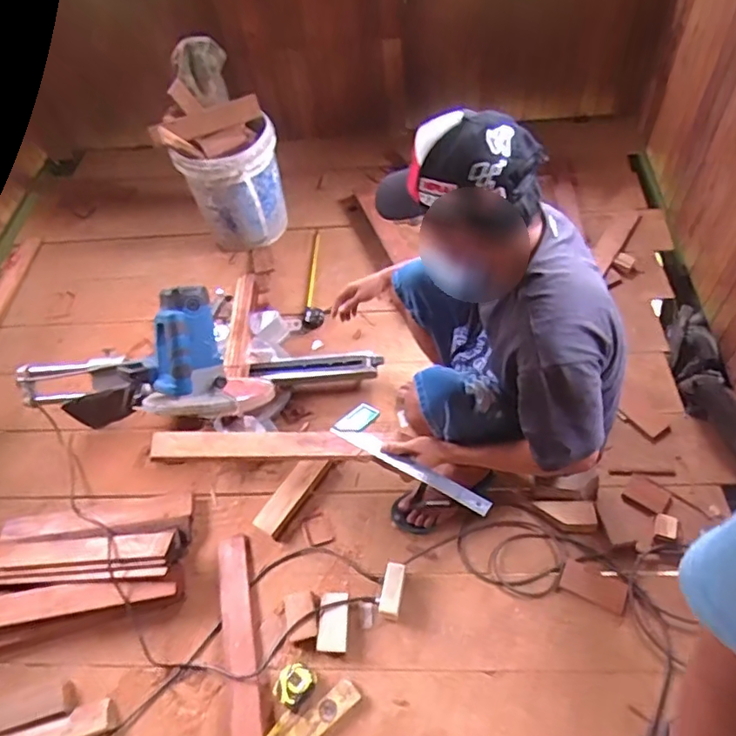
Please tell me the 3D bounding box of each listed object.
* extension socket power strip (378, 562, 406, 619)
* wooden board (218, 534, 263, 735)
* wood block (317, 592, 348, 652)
[{"bbox_3d":[0.052,0.480,1.272,0.044,0.033,0.113,9,85,8],"label":"extension socket power strip"},{"bbox_3d":[-0.276,0.585,1.259,0.067,0.019,0.458,-12,58,-5],"label":"wooden board"},{"bbox_3d":[-0.074,0.550,1.277,0.060,0.020,0.120,1,58,3],"label":"wood block"}]

